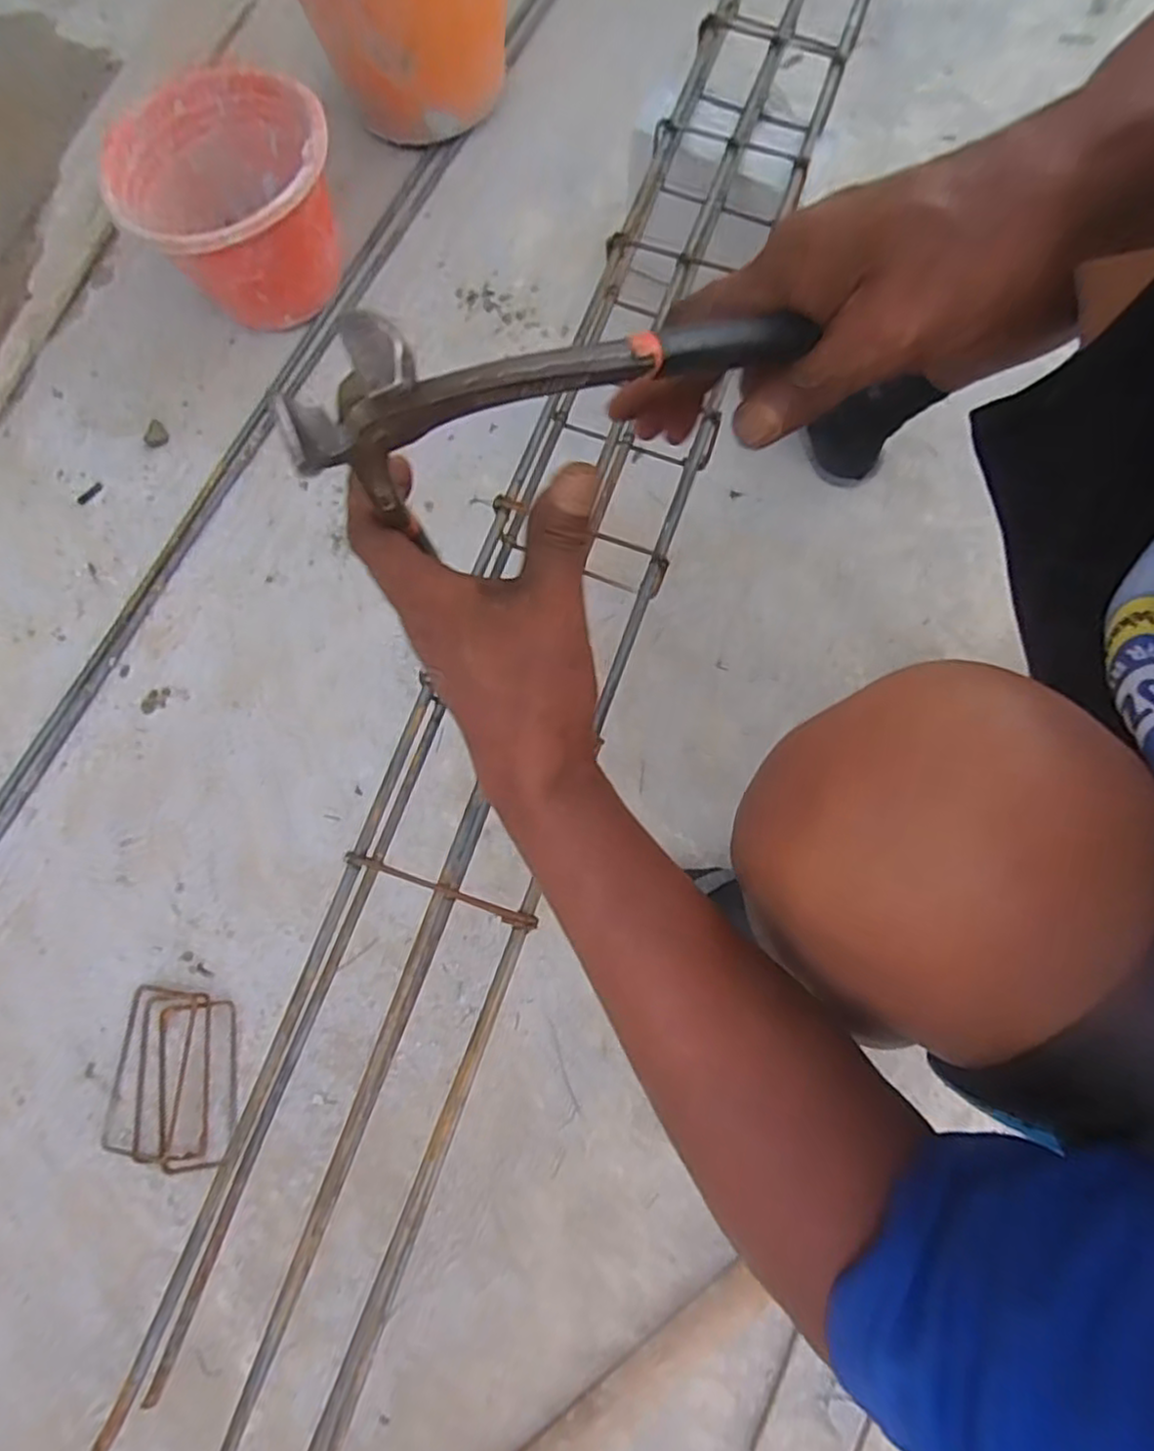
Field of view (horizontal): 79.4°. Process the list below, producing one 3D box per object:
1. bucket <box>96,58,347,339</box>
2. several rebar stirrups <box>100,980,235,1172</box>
[{"bbox_3d":[-0.384,-0.586,0.796,0.228,0.170,0.226,0,76,-1],"label":"bucket"},{"bbox_3d":[-0.383,0.337,0.667,0.126,0.010,0.157,5,76,0],"label":"several rebar stirrups"}]

